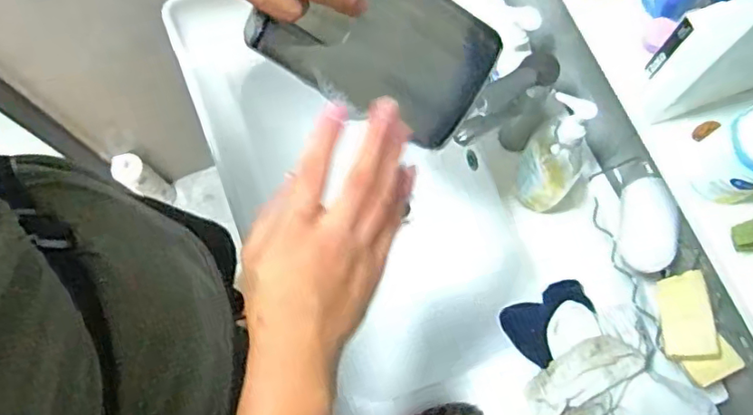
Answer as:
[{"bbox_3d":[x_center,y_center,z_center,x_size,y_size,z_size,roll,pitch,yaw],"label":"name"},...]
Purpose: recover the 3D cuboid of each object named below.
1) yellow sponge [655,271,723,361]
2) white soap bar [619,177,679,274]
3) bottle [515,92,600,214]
[{"bbox_3d":[0.325,0.114,0.578,0.049,0.019,0.089,-9,58,27],"label":"yellow sponge"},{"bbox_3d":[0.293,0.020,0.591,0.054,0.032,0.097,-1,82,28],"label":"white soap bar"},{"bbox_3d":[0.216,-0.063,0.658,0.067,0.217,0.065,-1,72,2],"label":"bottle"}]

